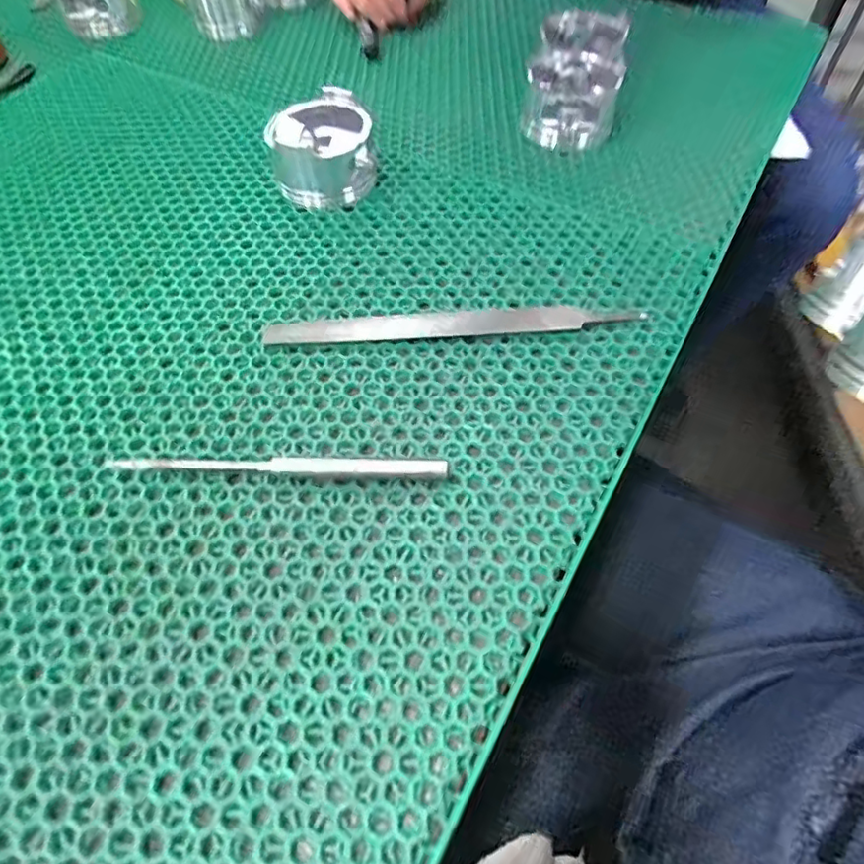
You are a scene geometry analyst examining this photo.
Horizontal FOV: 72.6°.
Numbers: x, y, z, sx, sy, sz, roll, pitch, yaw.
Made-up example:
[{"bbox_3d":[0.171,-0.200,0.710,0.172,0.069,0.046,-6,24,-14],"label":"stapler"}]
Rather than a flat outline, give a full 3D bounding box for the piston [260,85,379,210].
[{"bbox_3d":[-0.083,-0.215,0.452,0.078,0.052,0.075,-6,57,-3],"label":"piston"}]

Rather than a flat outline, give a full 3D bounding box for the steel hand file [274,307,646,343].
[{"bbox_3d":[0.014,-0.069,0.377,0.238,0.009,0.021,-2,57,-1],"label":"steel hand file"}]

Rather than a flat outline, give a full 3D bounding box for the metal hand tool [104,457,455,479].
[{"bbox_3d":[-0.083,0.020,0.320,0.181,0.012,0.010,1,57,1],"label":"metal hand tool"}]

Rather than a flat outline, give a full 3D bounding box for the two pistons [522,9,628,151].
[{"bbox_3d":[0.125,-0.309,0.515,0.073,0.051,0.151,10,57,7],"label":"two pistons"}]

